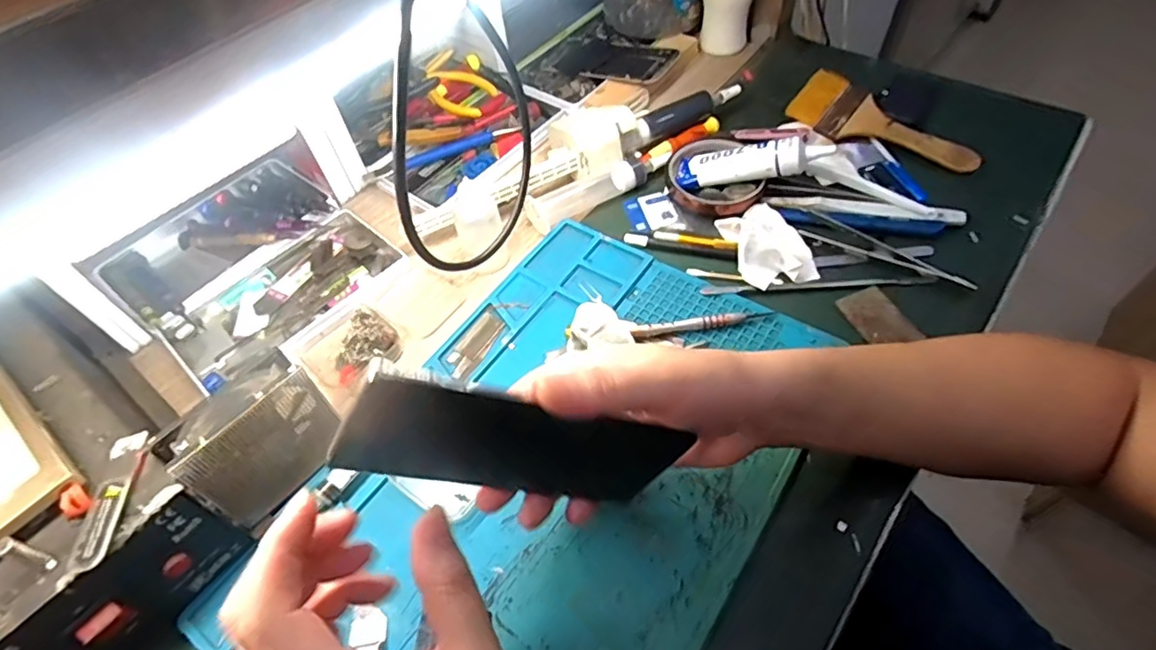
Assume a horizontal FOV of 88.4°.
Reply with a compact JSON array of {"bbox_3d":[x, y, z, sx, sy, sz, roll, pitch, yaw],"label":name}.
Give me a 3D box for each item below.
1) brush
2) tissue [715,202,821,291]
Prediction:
[{"bbox_3d":[0.269,-0.177,0.529,0.056,0.024,0.161,-38,59,-20],"label":"brush"},{"bbox_3d":[0.148,-0.068,0.464,0.056,0.021,0.080,-18,54,-8],"label":"tissue"}]

